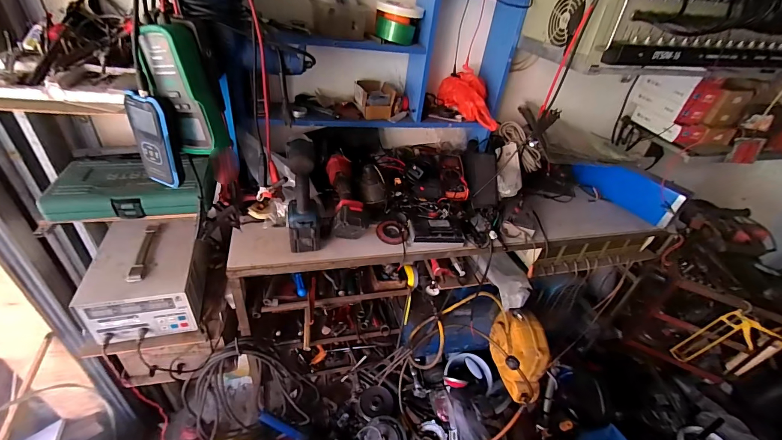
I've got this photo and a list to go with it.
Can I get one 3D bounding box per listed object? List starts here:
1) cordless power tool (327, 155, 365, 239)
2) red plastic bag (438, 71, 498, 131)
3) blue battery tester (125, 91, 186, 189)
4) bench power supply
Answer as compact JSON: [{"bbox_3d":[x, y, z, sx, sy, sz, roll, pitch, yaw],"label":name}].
[{"bbox_3d":[-0.135,-0.063,0.978,0.077,0.099,0.315,-3,37,-14],"label":"cordless power tool"},{"bbox_3d":[0.273,-0.374,1.106,0.113,0.102,0.244,-15,59,-28],"label":"red plastic bag"},{"bbox_3d":[-0.383,-0.129,0.562,0.074,0.143,0.036,20,38,16],"label":"blue battery tester"},{"bbox_3d":[-0.578,0.134,0.832,0.202,0.140,0.257,-5,38,-17],"label":"bench power supply"}]

